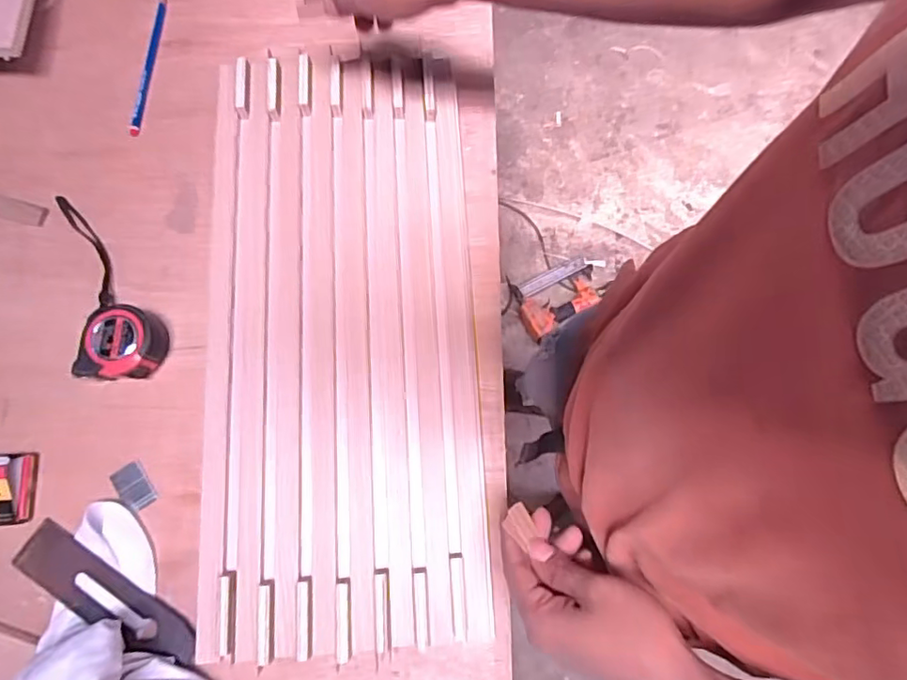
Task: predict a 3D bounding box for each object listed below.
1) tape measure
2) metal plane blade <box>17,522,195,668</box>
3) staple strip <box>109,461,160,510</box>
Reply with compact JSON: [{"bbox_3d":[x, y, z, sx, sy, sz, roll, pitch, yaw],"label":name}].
[{"bbox_3d":[-0.357,-0.048,0.529,0.082,0.041,0.214,-38,80,-9],"label":"tape measure"},{"bbox_3d":[-0.299,0.221,0.476,0.180,0.010,0.045,30,78,6],"label":"metal plane blade"},{"bbox_3d":[-0.292,0.134,0.509,0.028,0.004,0.042,-35,79,-8],"label":"staple strip"}]

